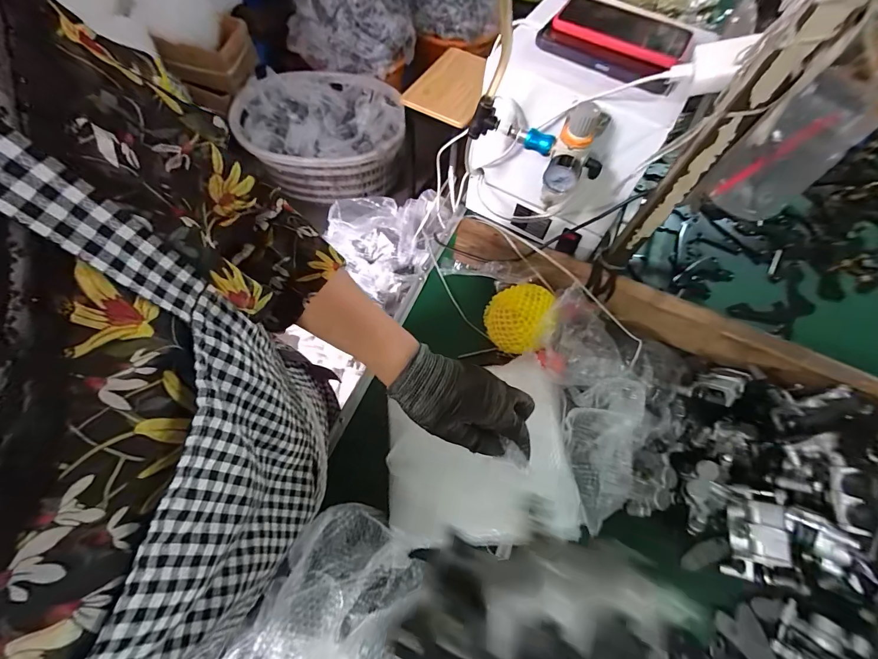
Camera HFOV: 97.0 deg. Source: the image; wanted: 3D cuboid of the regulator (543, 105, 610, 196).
[{"bbox_3d":[0.167,-0.212,0.458,0.061,0.074,0.077,24,71,8],"label":"regulator"}]

